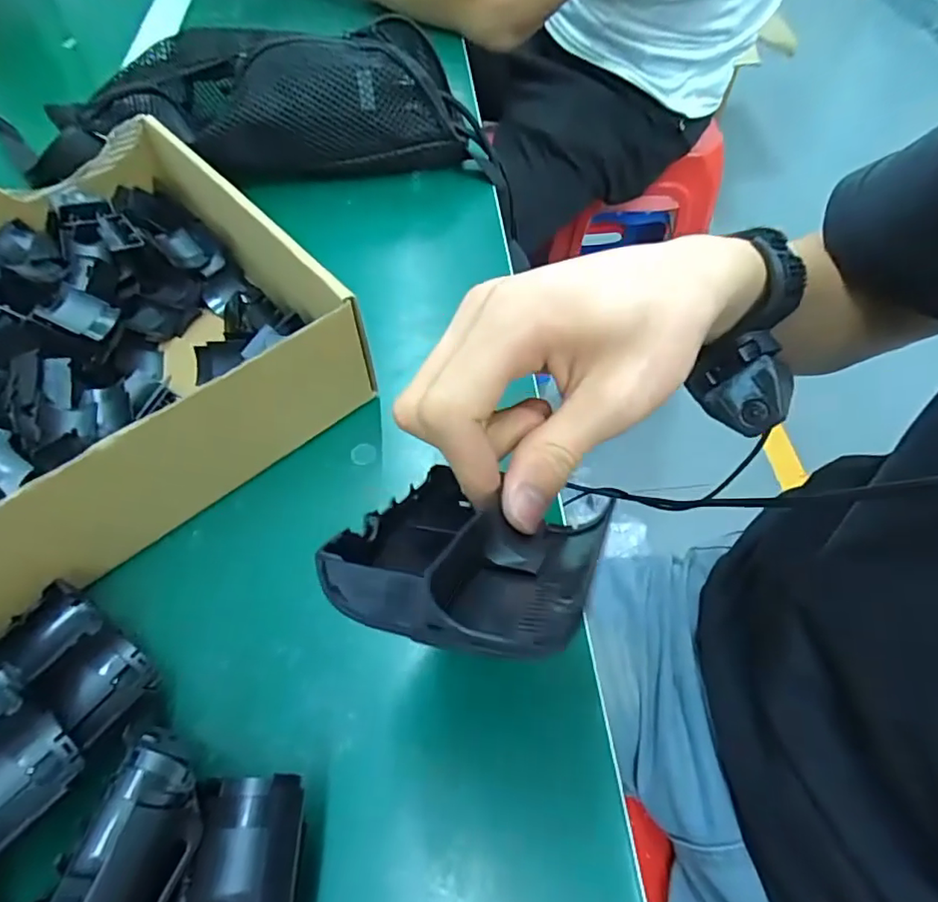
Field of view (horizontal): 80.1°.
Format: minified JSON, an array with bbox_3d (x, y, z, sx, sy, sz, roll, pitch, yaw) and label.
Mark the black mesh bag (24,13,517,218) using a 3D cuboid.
[{"bbox_3d":[-0.158,-0.254,0.418,0.367,0.080,0.092,-1,57,0],"label":"black mesh bag"}]

